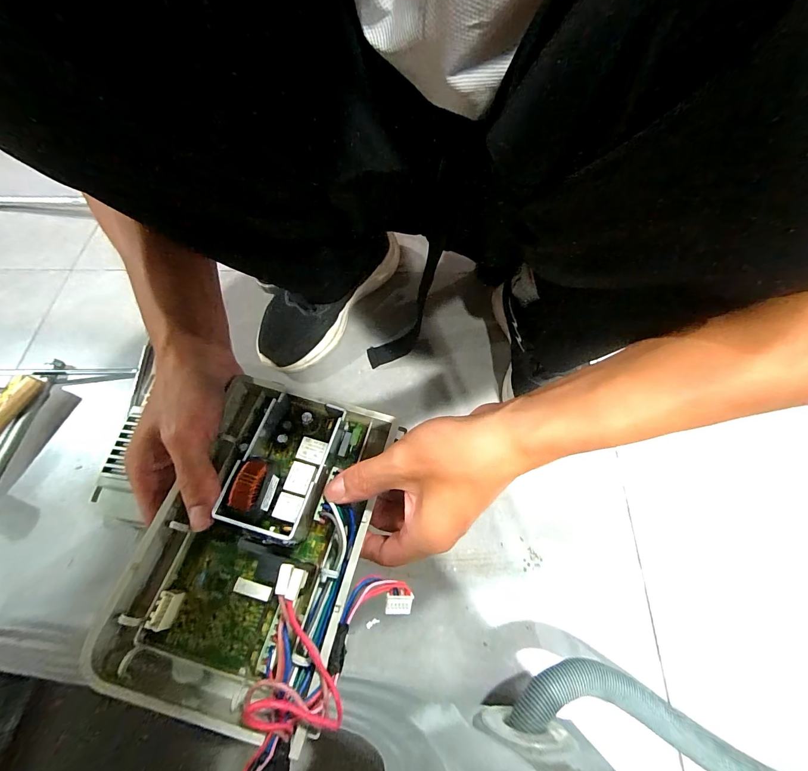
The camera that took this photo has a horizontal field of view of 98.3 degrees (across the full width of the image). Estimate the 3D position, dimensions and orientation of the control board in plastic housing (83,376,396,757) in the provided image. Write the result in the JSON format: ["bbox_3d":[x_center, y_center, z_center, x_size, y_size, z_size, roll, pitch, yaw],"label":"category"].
[{"bbox_3d":[-0.084,0.088,0.209,0.126,0.048,0.185,10,65,7],"label":"control board in plastic housing"}]

